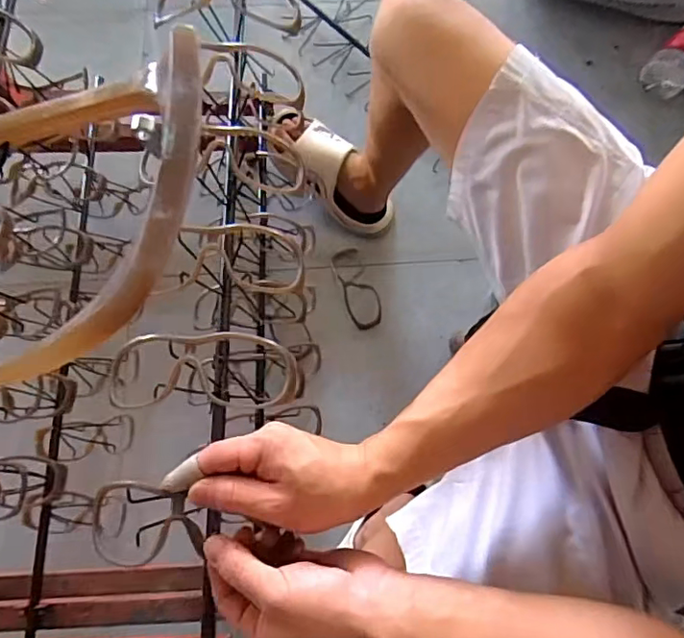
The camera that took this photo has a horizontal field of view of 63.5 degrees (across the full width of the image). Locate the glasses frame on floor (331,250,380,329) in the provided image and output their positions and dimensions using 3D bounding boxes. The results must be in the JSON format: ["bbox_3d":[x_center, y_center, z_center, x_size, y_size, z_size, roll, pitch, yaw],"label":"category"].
[{"bbox_3d":[0.026,-0.059,0.986,0.059,0.035,0.158,-18,73,-7],"label":"glasses frame on floor"}]

